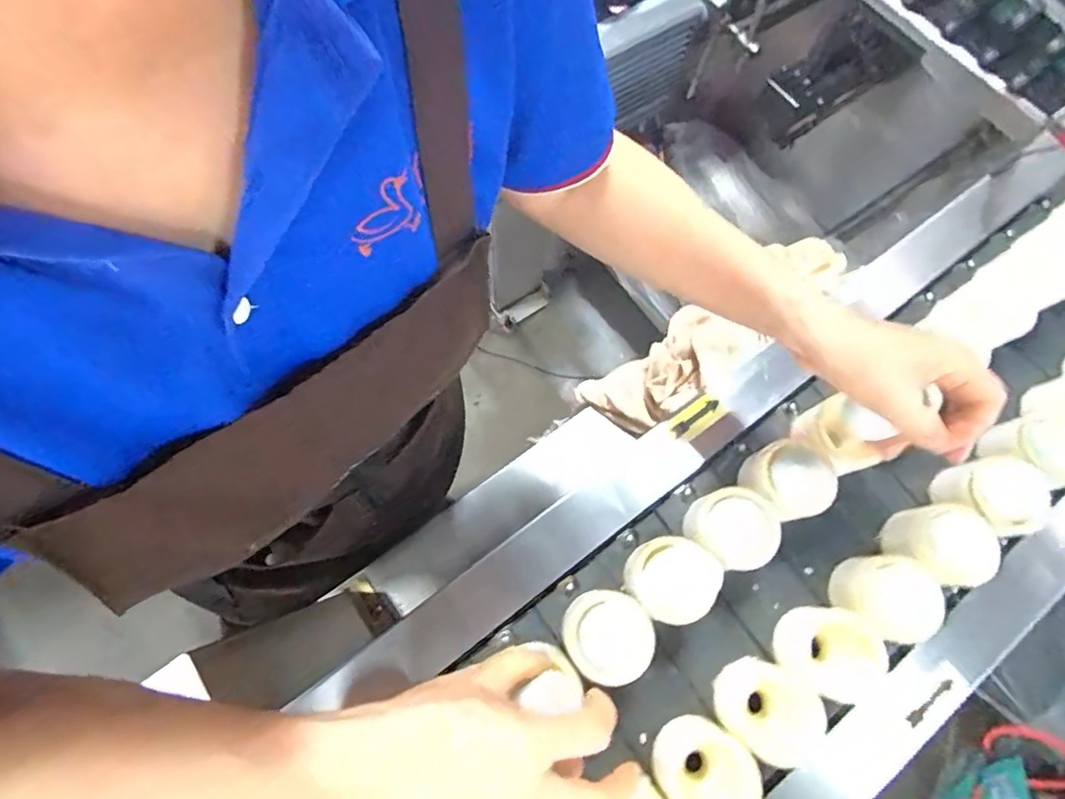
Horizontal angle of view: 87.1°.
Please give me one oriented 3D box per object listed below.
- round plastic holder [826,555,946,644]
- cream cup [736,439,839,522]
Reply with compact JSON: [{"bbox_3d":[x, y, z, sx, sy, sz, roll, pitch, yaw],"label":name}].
[{"bbox_3d":[0.270,0.148,0.432,0.065,0.061,0.057,43,74,13],"label":"round plastic holder"},{"bbox_3d":[0.199,0.068,0.454,0.061,0.071,0.061,1,70,-2],"label":"cream cup"}]

